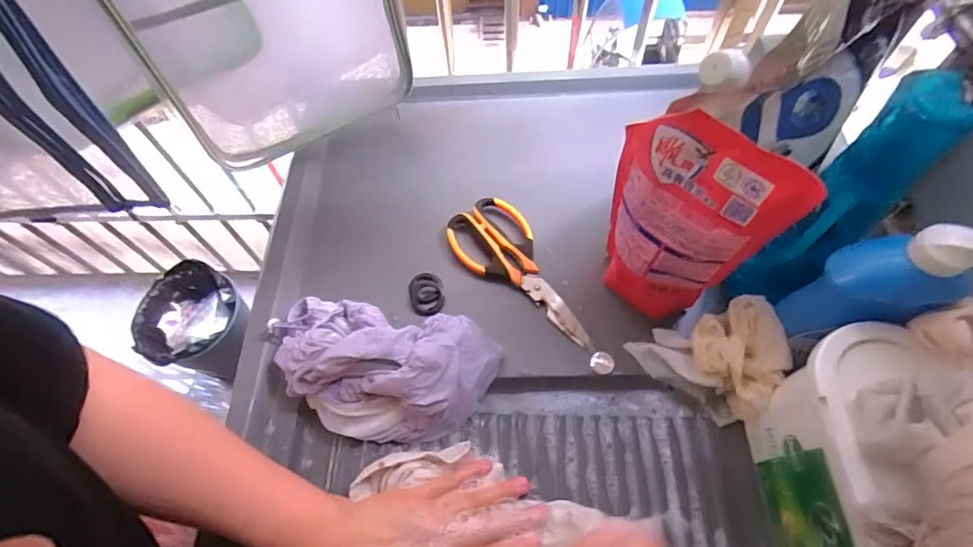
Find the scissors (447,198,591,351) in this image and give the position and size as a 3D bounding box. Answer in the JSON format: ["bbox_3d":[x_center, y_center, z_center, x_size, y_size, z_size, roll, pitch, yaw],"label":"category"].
[{"bbox_3d":[0.038,-0.001,0.520,0.084,0.026,0.197,-35,66,-15],"label":"scissors"}]

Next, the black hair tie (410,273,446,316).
[{"bbox_3d":[-0.063,0.023,0.519,0.036,0.014,0.044,-5,62,0],"label":"black hair tie"}]

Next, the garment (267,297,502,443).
[{"bbox_3d":[-0.103,0.087,0.450,0.210,0.080,0.111,7,63,7],"label":"garment"}]

